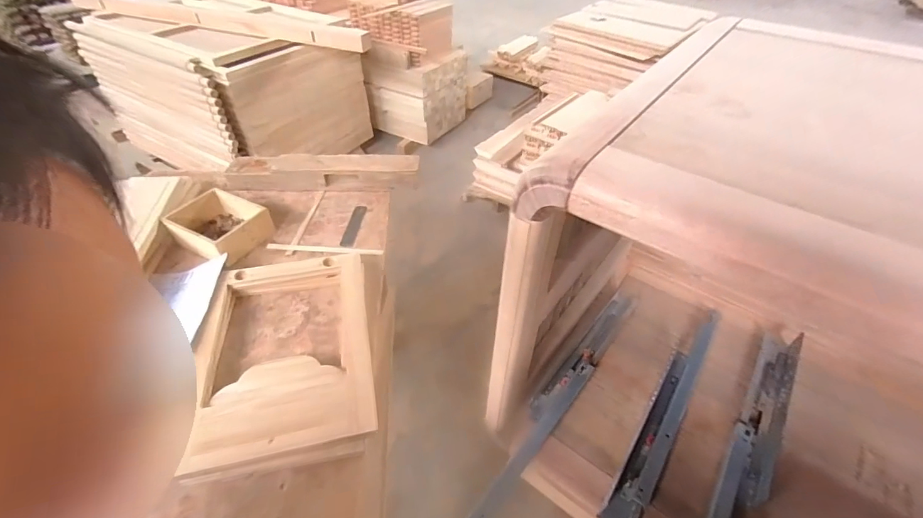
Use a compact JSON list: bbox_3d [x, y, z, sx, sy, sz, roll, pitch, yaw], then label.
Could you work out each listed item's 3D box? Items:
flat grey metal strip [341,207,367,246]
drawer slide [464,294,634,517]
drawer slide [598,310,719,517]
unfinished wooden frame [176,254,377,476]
[{"bbox_3d":[-0.317,-0.097,1.211,0.035,0.009,0.176,13,46,-6],"label":"flat grey metal strip"},{"bbox_3d":[0.111,0.193,0.524,0.038,0.023,0.475,29,50,26],"label":"drawer slide"},{"bbox_3d":[0.274,0.185,0.535,0.039,0.020,0.362,28,50,25],"label":"drawer slide"},{"bbox_3d":[-0.381,0.180,0.881,0.360,0.048,0.484,-7,46,-12],"label":"unfinished wooden frame"}]

